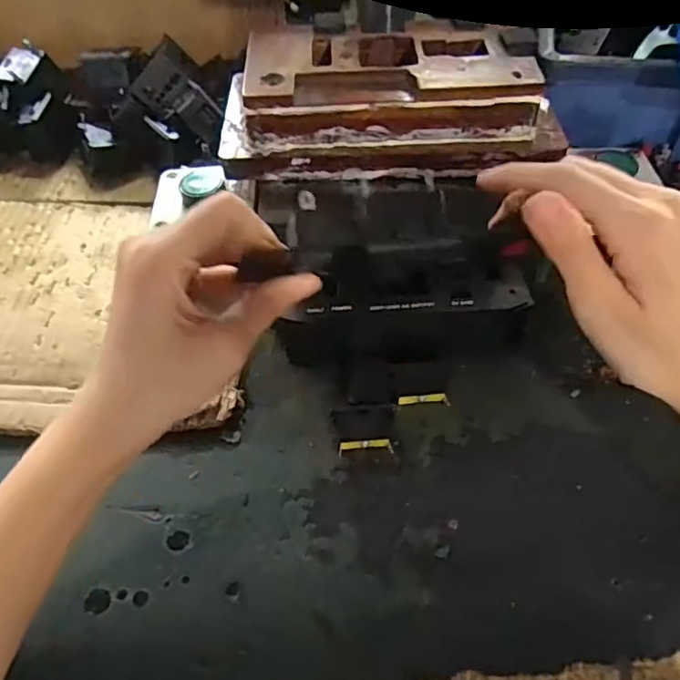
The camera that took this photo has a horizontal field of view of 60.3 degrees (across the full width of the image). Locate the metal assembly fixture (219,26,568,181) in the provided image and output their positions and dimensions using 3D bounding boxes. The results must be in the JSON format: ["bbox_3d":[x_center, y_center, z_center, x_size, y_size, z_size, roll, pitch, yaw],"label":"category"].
[{"bbox_3d":[0.035,-0.154,0.379,0.212,0.053,0.094,2,53,3],"label":"metal assembly fixture"}]

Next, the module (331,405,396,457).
[{"bbox_3d":[0.015,0.051,0.331,0.035,0.013,0.025,-6,56,-2],"label":"module"}]

